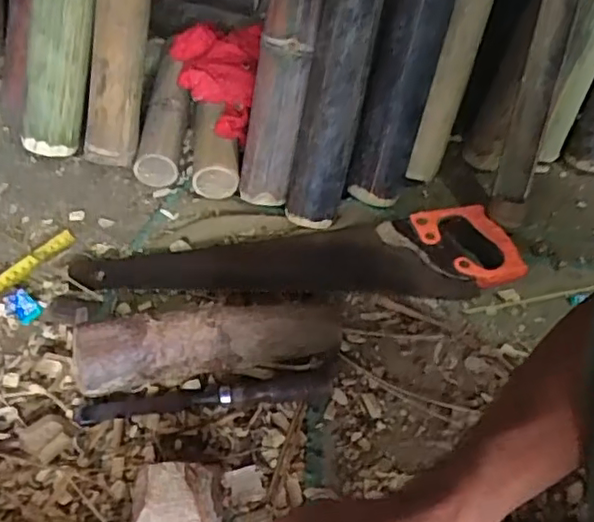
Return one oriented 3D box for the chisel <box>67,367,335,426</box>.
[{"bbox_3d":[-0.085,0.128,0.597,0.247,0.021,0.032,-4,49,-10],"label":"chisel"}]

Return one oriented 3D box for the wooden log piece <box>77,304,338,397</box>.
[{"bbox_3d":[-0.081,0.085,0.599,0.246,0.072,0.054,-5,49,-10],"label":"wooden log piece"}]

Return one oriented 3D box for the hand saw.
[{"bbox_3d":[0.007,-0.012,0.722,0.498,0.033,0.114,1,48,-5],"label":"hand saw"}]

